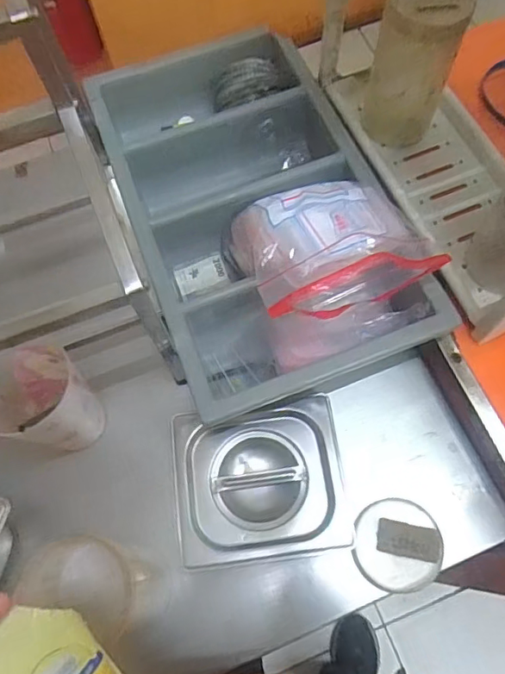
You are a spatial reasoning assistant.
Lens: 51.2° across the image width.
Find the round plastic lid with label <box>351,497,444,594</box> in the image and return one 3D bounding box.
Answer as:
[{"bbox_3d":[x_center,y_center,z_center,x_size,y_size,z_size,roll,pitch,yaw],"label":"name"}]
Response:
[{"bbox_3d":[0.148,0.211,0.536,0.087,0.012,0.085,-1,69,2],"label":"round plastic lid with label"}]

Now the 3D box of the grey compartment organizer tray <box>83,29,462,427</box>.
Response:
[{"bbox_3d":[0.001,-0.164,0.658,0.300,0.098,0.501,-20,70,-6],"label":"grey compartment organizer tray"}]

